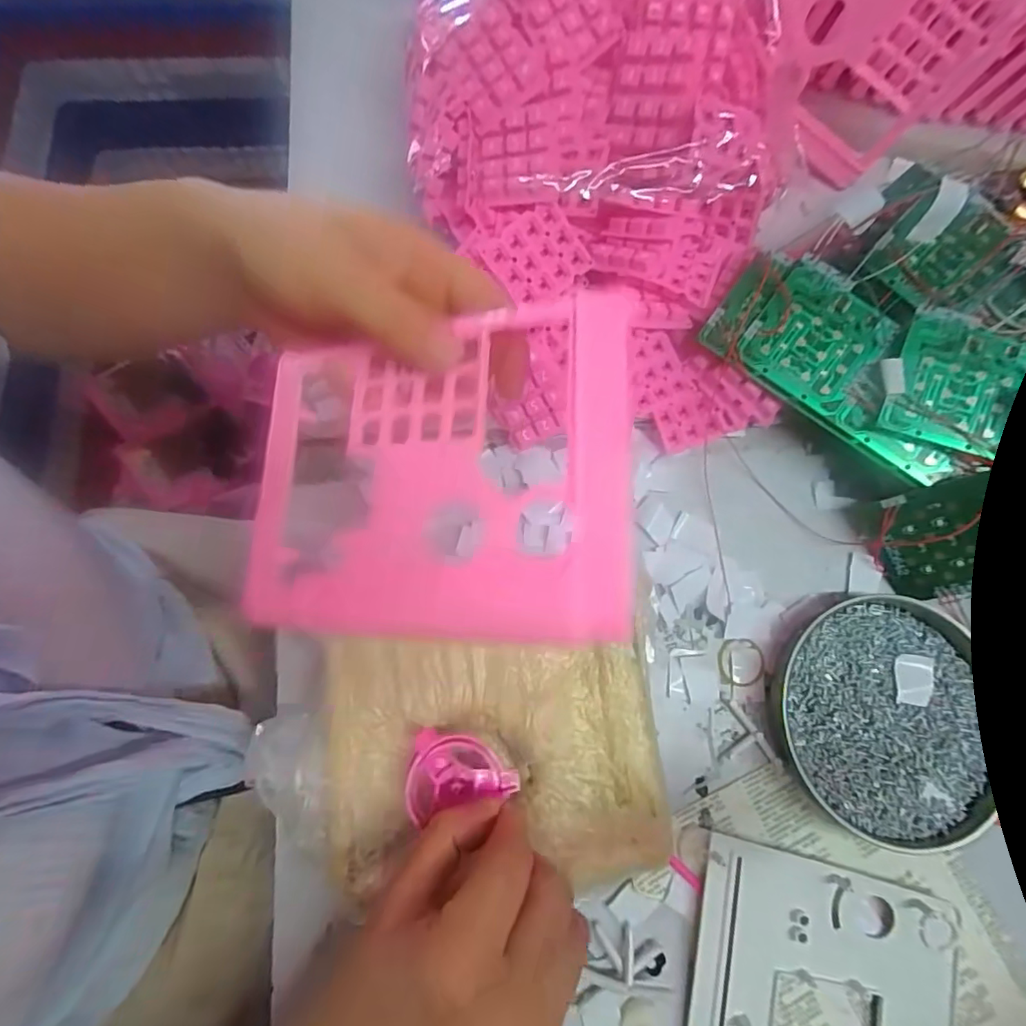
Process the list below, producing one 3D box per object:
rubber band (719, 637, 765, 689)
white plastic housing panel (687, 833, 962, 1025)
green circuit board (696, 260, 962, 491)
[{"bbox_3d":[0.142,0.093,0.322,0.030,0.004,0.029,1,76,-2],"label":"rubber band"},{"bbox_3d":[0.171,0.253,0.278,0.147,0.011,0.113,13,76,1],"label":"white plastic housing panel"},{"bbox_3d":[0.202,-0.091,0.317,0.162,0.012,0.071,36,98,7],"label":"green circuit board"}]

